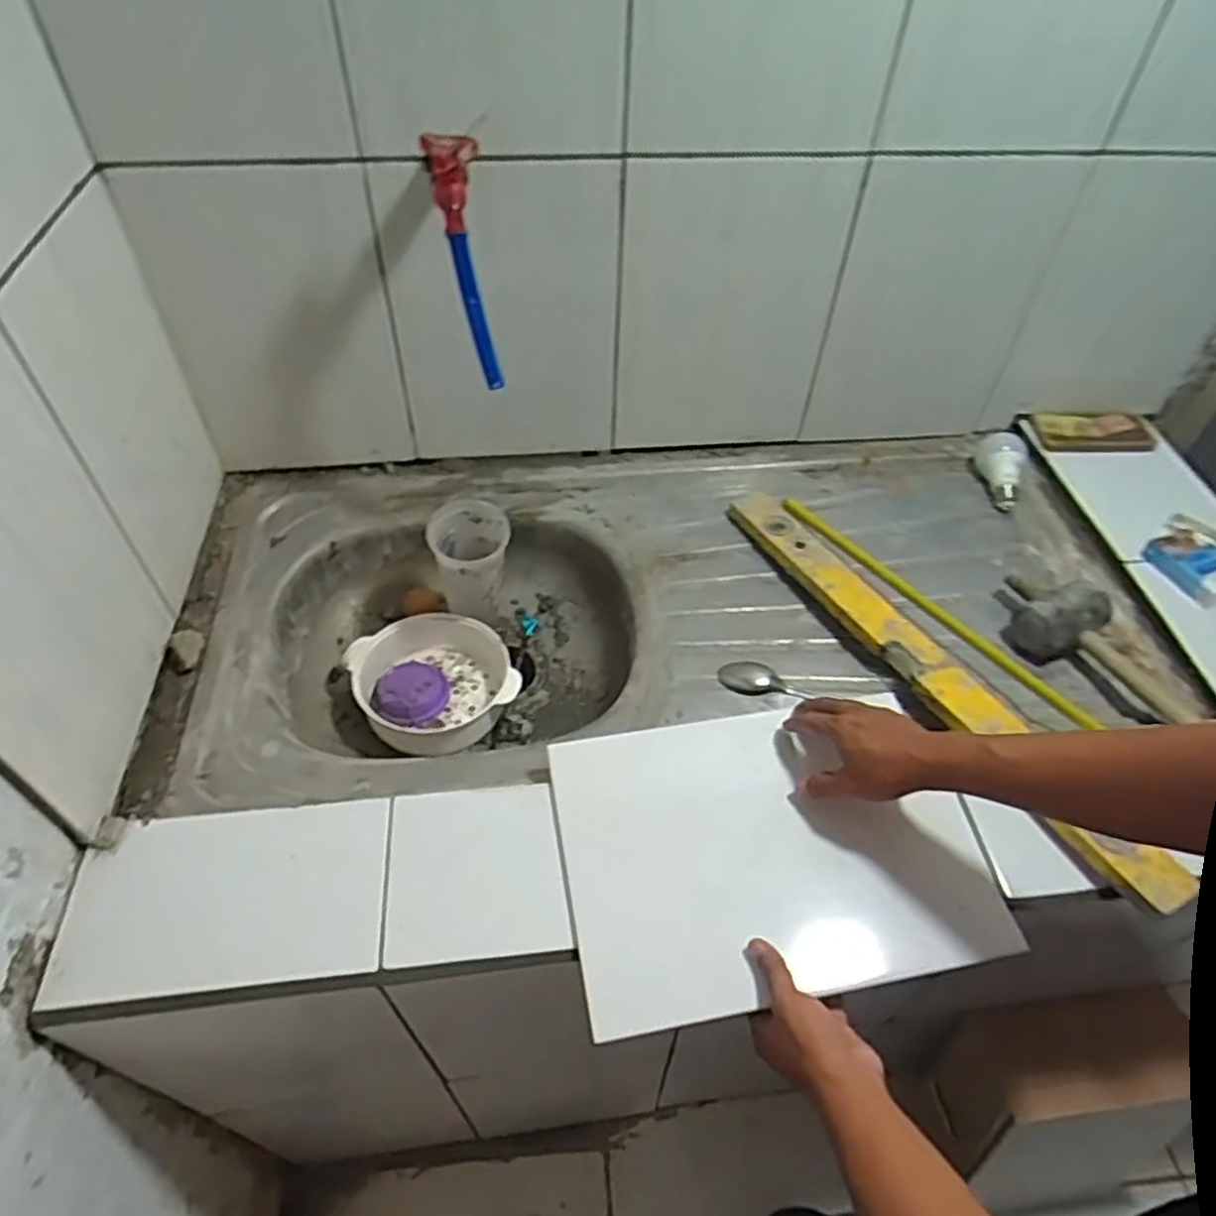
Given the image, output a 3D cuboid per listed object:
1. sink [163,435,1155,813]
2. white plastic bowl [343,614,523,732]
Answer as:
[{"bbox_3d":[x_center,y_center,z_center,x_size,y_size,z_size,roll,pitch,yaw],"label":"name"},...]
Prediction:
[{"bbox_3d":[0.066,0.004,0.933,1.035,0.127,0.463,-4,50,-6],"label":"sink"},{"bbox_3d":[-0.198,0.085,0.910,0.188,0.073,0.155,-4,51,-6],"label":"white plastic bowl"}]

